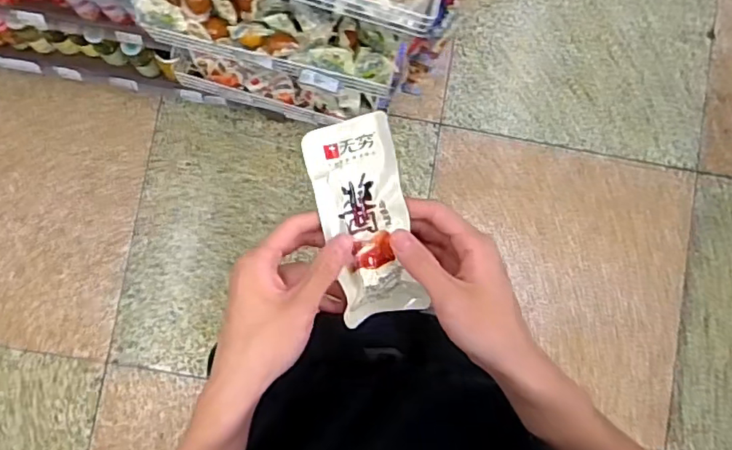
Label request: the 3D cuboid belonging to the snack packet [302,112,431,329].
[{"bbox_3d":[-0.001,-0.004,0.440,0.068,0.020,0.153,-10,90,14],"label":"snack packet"}]

